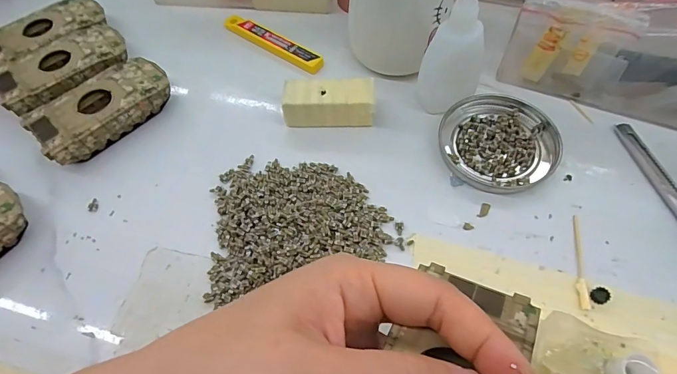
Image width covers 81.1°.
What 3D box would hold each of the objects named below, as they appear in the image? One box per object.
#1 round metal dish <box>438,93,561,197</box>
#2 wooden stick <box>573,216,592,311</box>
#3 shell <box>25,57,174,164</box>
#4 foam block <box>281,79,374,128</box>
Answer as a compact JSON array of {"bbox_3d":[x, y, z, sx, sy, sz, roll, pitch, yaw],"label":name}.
[{"bbox_3d":[0.113,-0.033,0.276,0.080,0.010,0.078,-2,60,3],"label":"round metal dish"},{"bbox_3d":[0.143,0.043,0.234,0.006,0.004,0.059,8,61,8],"label":"wooden stick"},{"bbox_3d":[-0.174,-0.059,0.297,0.049,0.027,0.095,37,69,22],"label":"shell"},{"bbox_3d":[-0.006,-0.061,0.288,0.063,0.023,0.029,0,60,4],"label":"foam block"}]

